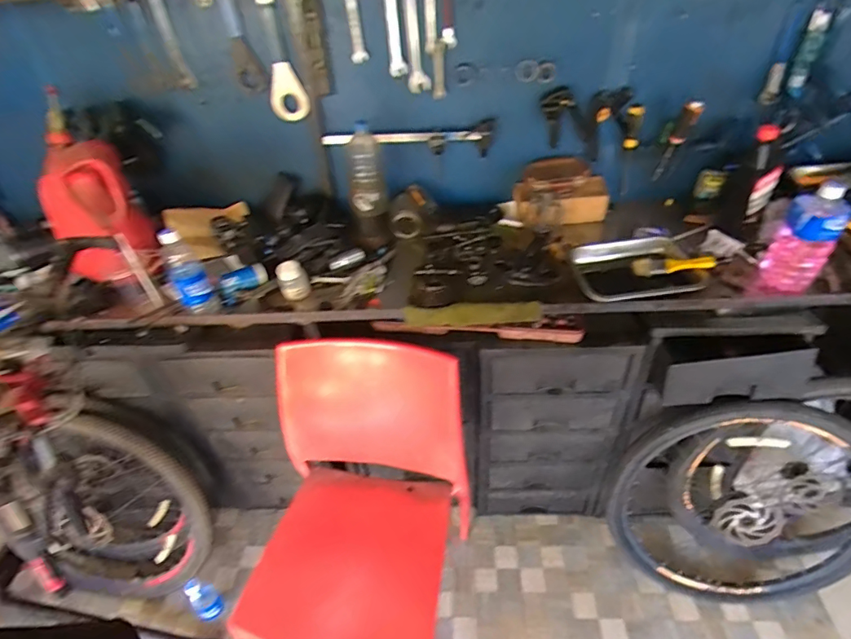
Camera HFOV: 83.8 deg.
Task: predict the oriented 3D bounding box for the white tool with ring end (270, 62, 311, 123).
[{"bbox_3d":[-0.319,-0.513,1.089,0.085,0.136,0.018,-31,64,1],"label":"white tool with ring end"}]

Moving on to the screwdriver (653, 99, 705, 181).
[{"bbox_3d":[0.596,-0.423,1.120,0.041,0.224,0.026,-7,64,-1],"label":"screwdriver"}]

